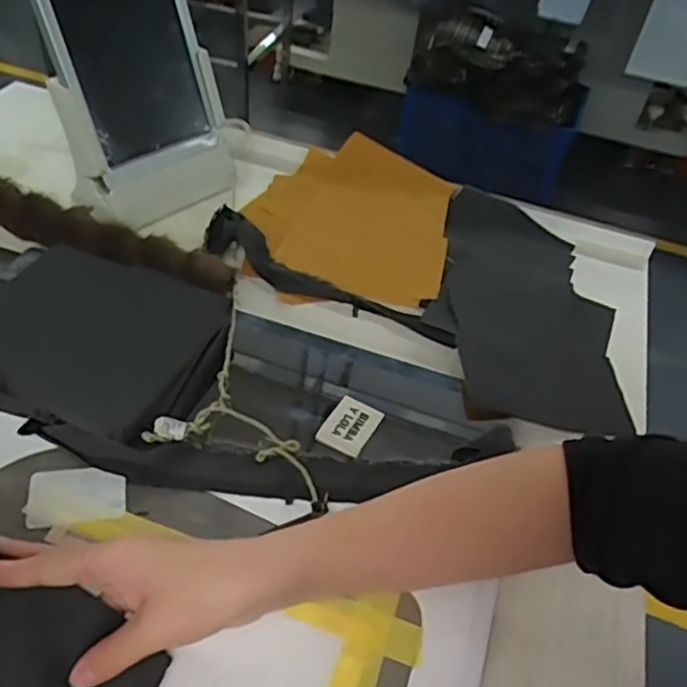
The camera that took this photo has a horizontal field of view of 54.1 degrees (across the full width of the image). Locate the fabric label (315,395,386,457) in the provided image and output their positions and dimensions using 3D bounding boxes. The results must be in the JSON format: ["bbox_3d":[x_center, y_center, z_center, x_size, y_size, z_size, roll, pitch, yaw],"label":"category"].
[{"bbox_3d":[0.006,0.061,0.515,0.035,0.004,0.047,25,47,16],"label":"fabric label"}]

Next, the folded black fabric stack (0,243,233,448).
[{"bbox_3d":[-0.186,-0.003,0.516,0.179,0.055,0.157,16,45,7],"label":"folded black fabric stack"}]

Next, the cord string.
[{"bbox_3d":[-0.106,0.028,0.522,0.104,0.023,0.238,-10,47,-18],"label":"cord string"}]

